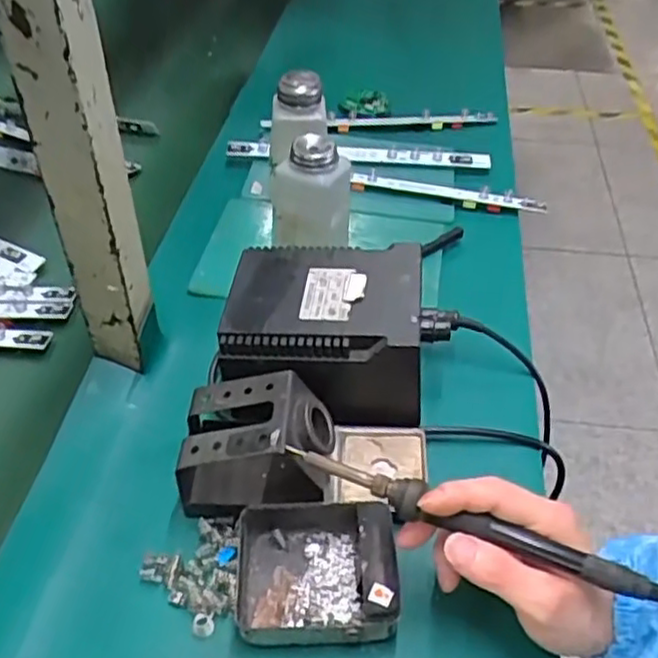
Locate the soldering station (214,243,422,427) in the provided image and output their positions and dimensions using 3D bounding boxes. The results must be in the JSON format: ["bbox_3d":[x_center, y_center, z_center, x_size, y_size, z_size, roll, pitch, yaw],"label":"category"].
[{"bbox_3d":[-0.001,0.005,0.526,0.144,0.093,0.119,7,44,5],"label":"soldering station"}]

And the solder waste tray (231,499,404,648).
[{"bbox_3d":[-0.009,0.143,0.419,0.093,0.034,0.079,0,44,-3],"label":"solder waste tray"}]

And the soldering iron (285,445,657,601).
[{"bbox_3d":[0.076,0.102,0.377,0.217,0.016,0.021,16,45,19],"label":"soldering iron"}]

